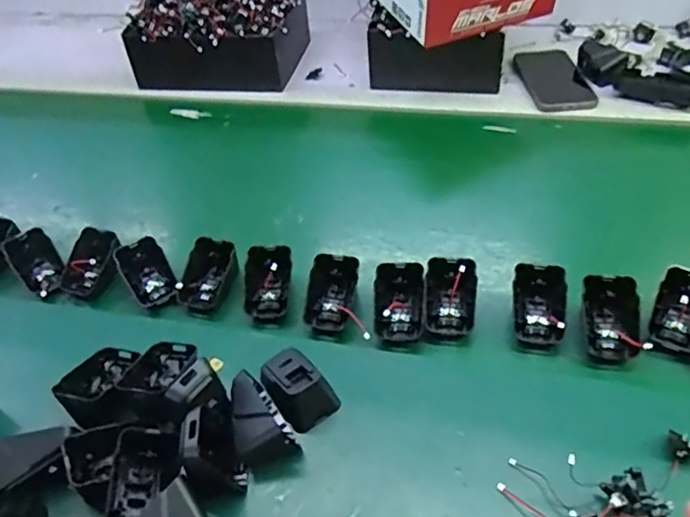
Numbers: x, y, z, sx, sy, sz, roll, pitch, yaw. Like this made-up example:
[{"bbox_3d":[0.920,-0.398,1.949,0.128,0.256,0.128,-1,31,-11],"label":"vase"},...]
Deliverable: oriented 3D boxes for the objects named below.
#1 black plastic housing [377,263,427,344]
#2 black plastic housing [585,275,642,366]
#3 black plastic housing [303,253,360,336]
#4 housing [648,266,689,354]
[{"bbox_3d":[0.049,0.040,0.519,0.047,0.021,0.074,15,83,7],"label":"black plastic housing"},{"bbox_3d":[0.223,0.050,0.486,0.043,0.041,0.060,2,45,9],"label":"black plastic housing"},{"bbox_3d":[-0.012,0.033,0.531,0.049,0.041,0.059,6,45,14],"label":"black plastic housing"},{"bbox_3d":[0.278,0.044,0.485,0.044,0.017,0.071,7,84,12],"label":"housing"}]

